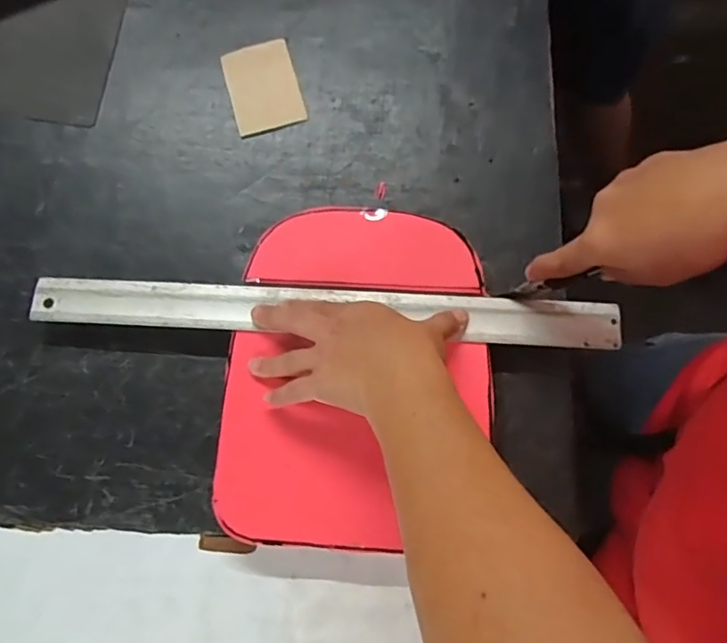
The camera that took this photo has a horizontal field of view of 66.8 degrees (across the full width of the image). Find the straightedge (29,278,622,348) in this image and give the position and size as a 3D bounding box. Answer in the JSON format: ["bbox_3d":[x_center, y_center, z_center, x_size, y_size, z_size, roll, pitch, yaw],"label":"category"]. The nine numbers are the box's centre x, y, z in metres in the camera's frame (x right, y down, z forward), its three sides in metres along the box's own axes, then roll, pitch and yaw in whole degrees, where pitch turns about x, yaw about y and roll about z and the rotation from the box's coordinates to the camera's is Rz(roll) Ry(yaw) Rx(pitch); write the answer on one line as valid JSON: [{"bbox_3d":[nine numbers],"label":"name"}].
[{"bbox_3d":[-0.037,-0.010,0.470,0.494,0.004,0.042,3,76,3],"label":"straightedge"}]

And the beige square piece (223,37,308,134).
[{"bbox_3d":[-0.100,-0.235,0.550,0.068,0.009,0.096,-15,77,-3],"label":"beige square piece"}]

